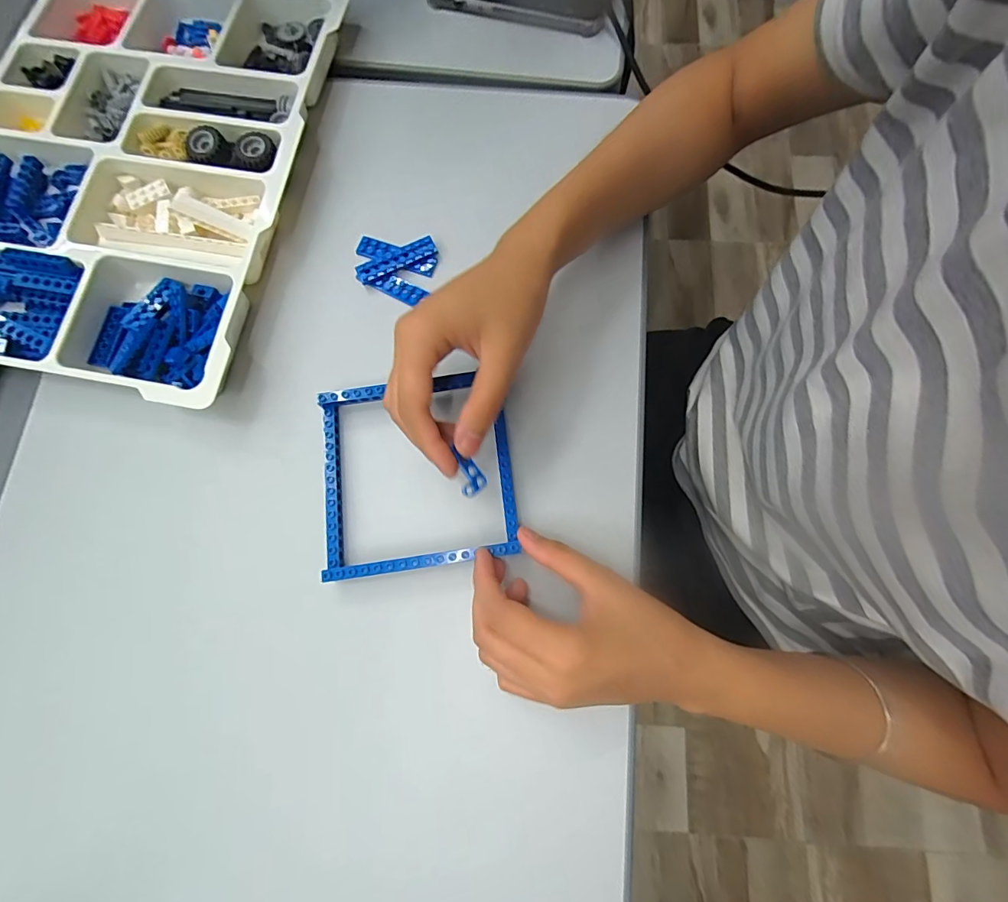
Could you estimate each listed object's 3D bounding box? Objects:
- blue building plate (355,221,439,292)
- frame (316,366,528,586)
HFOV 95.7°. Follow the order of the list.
[{"bbox_3d":[-0.083,-0.148,0.354,0.063,0.006,0.018,-22,77,-4],"label":"blue building plate"},{"bbox_3d":[-0.060,0.014,0.307,0.129,0.020,0.126,-8,77,0],"label":"frame"}]

